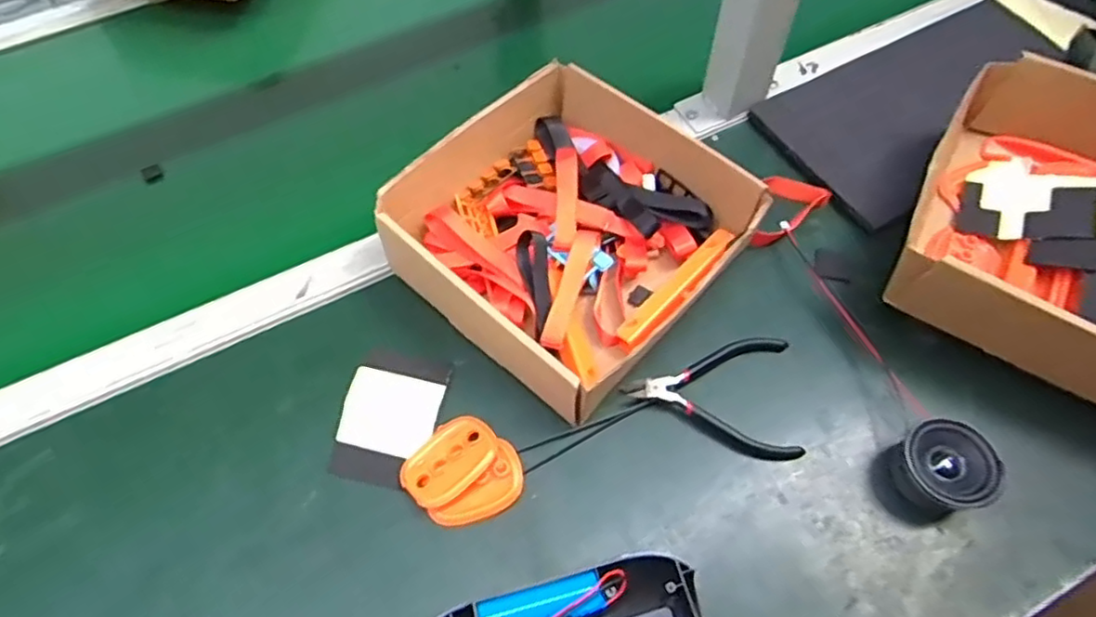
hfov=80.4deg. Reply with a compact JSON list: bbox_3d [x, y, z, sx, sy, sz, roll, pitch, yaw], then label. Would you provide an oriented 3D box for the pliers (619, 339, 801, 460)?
[{"bbox_3d":[0.121,0.066,0.428,0.117,0.009,0.083,-18,63,-7],"label":"pliers"}]

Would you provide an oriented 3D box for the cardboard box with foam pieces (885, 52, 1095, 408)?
[{"bbox_3d":[0.366,-0.051,0.445,0.209,0.079,0.217,29,67,16],"label":"cardboard box with foam pieces"}]

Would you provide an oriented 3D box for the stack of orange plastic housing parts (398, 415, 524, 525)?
[{"bbox_3d":[-0.054,0.106,0.416,0.068,0.010,0.063,38,70,19],"label":"stack of orange plastic housing parts"}]

